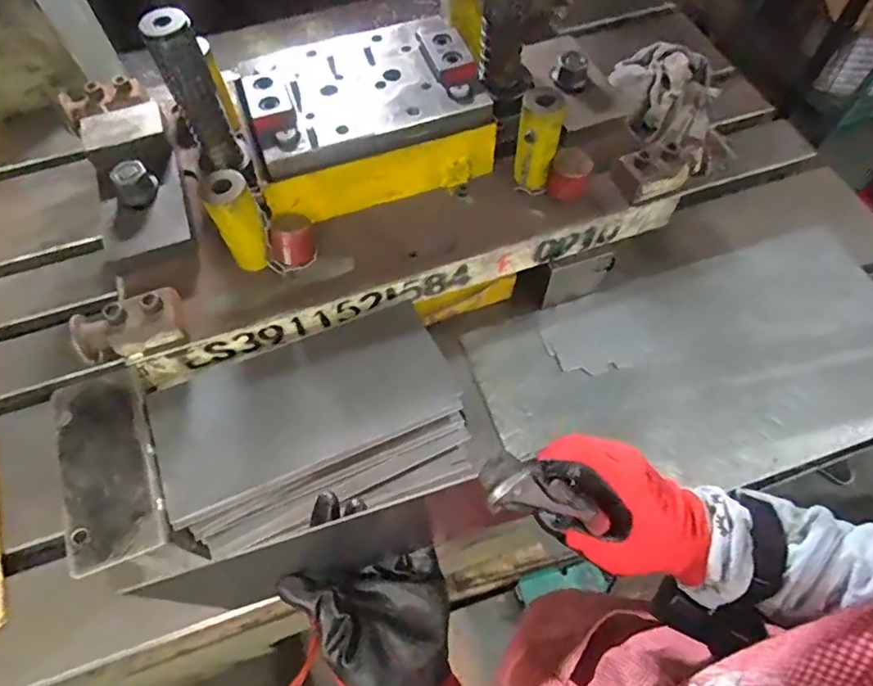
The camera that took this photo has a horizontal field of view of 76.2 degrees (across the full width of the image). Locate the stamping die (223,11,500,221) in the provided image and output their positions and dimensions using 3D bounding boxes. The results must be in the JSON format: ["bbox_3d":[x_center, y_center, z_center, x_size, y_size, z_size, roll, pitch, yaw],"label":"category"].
[{"bbox_3d":[-0.074,-0.238,0.579,0.228,0.096,0.166,-16,61,-7],"label":"stamping die"}]

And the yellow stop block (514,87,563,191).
[{"bbox_3d":[0.100,-0.199,0.551,0.041,0.094,0.037,6,61,5],"label":"yellow stop block"}]

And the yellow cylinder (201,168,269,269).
[{"bbox_3d":[-0.181,-0.109,0.515,0.041,0.094,0.040,-25,63,-12],"label":"yellow cylinder"}]

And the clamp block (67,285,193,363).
[{"bbox_3d":[-0.273,-0.013,0.492,0.093,0.046,0.043,-20,62,-9],"label":"clamp block"}]

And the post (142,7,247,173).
[{"bbox_3d":[-0.213,-0.222,0.500,0.039,0.140,0.032,-11,61,-5],"label":"post"}]

